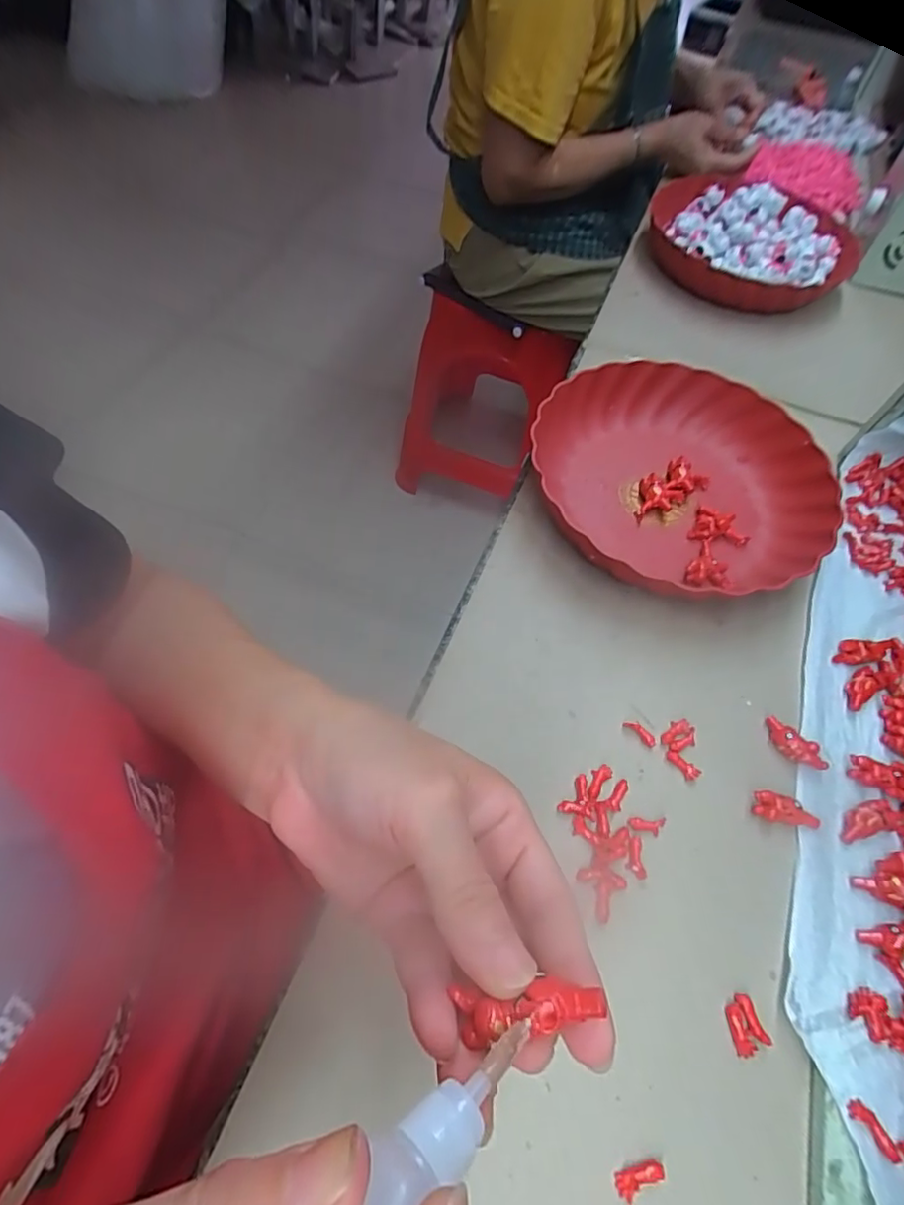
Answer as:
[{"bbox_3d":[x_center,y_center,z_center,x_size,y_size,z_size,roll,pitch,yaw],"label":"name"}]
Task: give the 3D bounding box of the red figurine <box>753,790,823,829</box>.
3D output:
[{"bbox_3d":[0.212,0.132,0.352,0.038,0.009,0.017,9,59,1],"label":"red figurine"}]

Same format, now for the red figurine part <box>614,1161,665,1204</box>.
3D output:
[{"bbox_3d":[0.089,0.273,0.262,0.024,0.006,0.010,-16,62,-13],"label":"red figurine part"}]

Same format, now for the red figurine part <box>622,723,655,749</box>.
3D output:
[{"bbox_3d":[0.127,0.088,0.375,0.023,0.005,0.008,38,64,17],"label":"red figurine part"}]

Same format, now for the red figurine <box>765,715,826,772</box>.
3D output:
[{"bbox_3d":[0.230,0.096,0.372,0.042,0.007,0.017,42,65,18],"label":"red figurine"}]

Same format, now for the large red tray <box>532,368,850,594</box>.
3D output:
[{"bbox_3d":[0.185,-0.103,0.465,0.239,0.050,0.228,-14,62,-13],"label":"large red tray"}]

